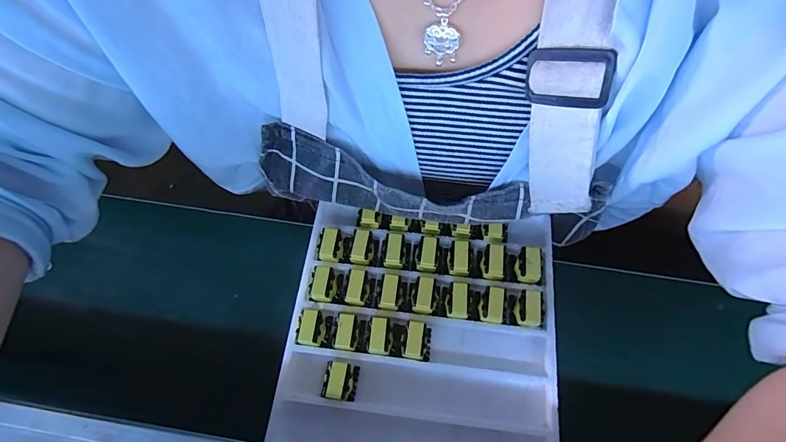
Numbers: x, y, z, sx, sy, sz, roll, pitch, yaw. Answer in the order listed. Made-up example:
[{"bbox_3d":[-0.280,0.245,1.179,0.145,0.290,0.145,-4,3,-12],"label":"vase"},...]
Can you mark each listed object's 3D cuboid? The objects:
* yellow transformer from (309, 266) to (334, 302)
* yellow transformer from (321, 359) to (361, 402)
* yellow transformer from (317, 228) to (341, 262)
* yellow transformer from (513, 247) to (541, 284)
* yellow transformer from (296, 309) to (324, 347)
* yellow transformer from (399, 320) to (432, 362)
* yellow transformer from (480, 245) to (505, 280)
[{"bbox_3d":[-0.051,0.047,0.287,0.016,0.021,0.022,9,66,6],"label":"yellow transformer"},{"bbox_3d":[-0.036,0.105,0.260,0.023,0.020,0.024,8,66,6],"label":"yellow transformer"},{"bbox_3d":[-0.049,0.019,0.298,0.019,0.016,0.023,2,66,3],"label":"yellow transformer"},{"bbox_3d":[0.097,0.033,0.286,0.016,0.014,0.025,11,66,7],"label":"yellow transformer"},{"bbox_3d":[-0.058,0.074,0.275,0.020,0.018,0.023,6,66,5],"label":"yellow transformer"},{"bbox_3d":[0.016,0.082,0.269,0.021,0.022,0.023,11,66,7],"label":"yellow transformer"},{"bbox_3d":[0.073,0.031,0.288,0.016,0.016,0.024,11,66,7],"label":"yellow transformer"}]

